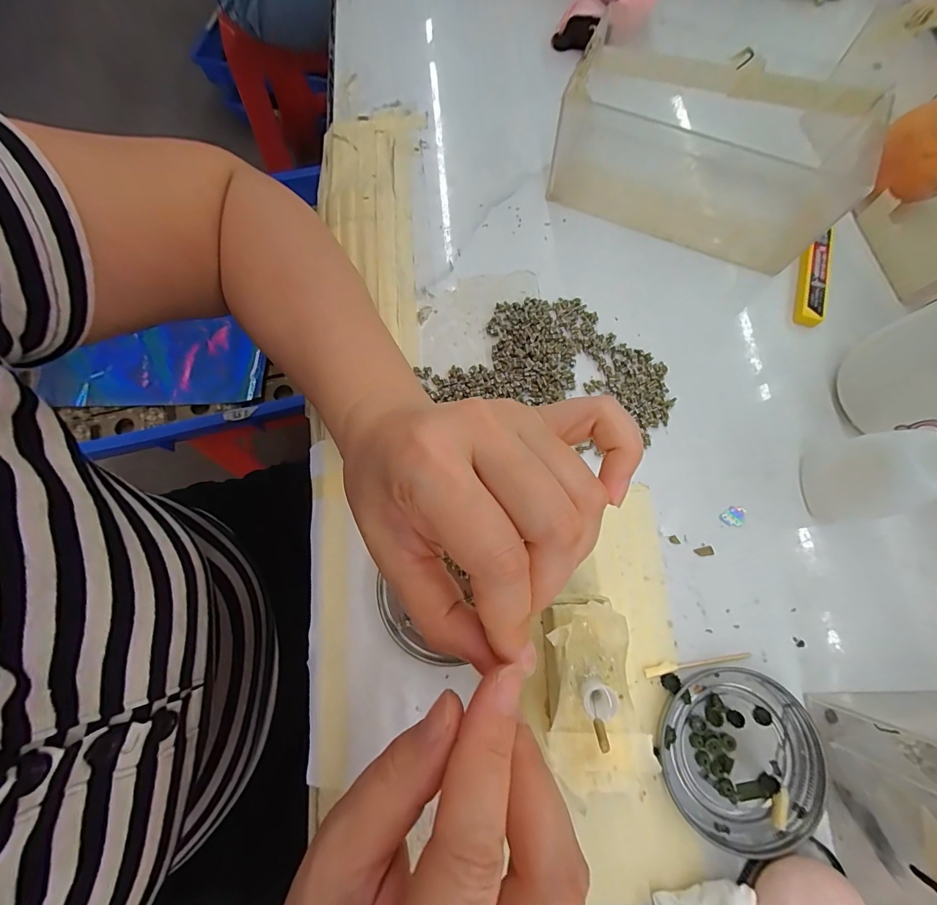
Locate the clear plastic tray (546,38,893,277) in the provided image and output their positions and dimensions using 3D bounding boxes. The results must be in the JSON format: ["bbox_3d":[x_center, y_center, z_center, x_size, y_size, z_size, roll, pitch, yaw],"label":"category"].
[{"bbox_3d":[0.166,-0.207,0.285,0.201,0.061,0.107,23,75,7],"label":"clear plastic tray"}]

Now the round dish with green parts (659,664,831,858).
[{"bbox_3d":[0.138,0.153,0.212,0.076,0.007,0.076,0,74,1],"label":"round dish with green parts"}]

